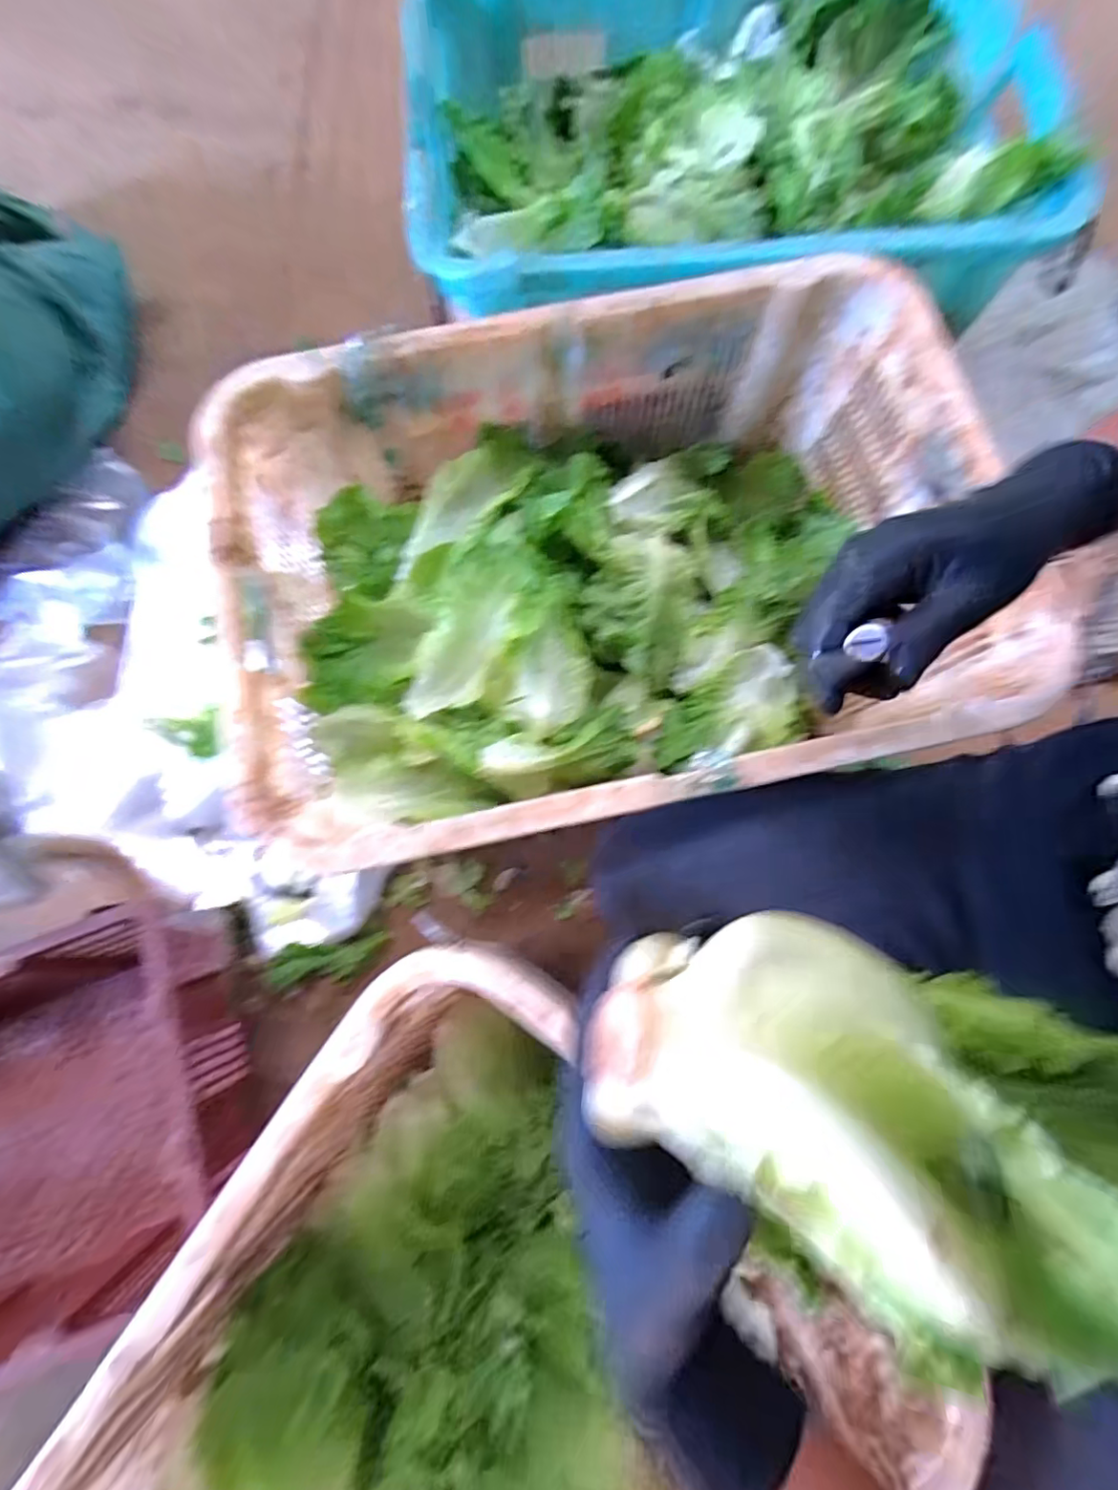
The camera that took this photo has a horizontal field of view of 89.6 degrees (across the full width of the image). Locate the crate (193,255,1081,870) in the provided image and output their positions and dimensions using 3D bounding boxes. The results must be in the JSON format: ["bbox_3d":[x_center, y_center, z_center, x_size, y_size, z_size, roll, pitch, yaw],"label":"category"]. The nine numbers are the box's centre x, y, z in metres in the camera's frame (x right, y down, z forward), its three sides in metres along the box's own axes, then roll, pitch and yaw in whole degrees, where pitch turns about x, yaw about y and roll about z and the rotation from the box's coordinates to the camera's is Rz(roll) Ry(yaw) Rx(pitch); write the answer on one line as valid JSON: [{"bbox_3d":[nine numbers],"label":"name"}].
[{"bbox_3d":[0.047,-0.160,0.593,0.655,0.241,0.467,-11,77,-2],"label":"crate"}]

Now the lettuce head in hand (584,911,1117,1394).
[{"bbox_3d":[0.109,0.112,0.161,0.198,0.099,0.091,16,77,4],"label":"lettuce head in hand"}]

